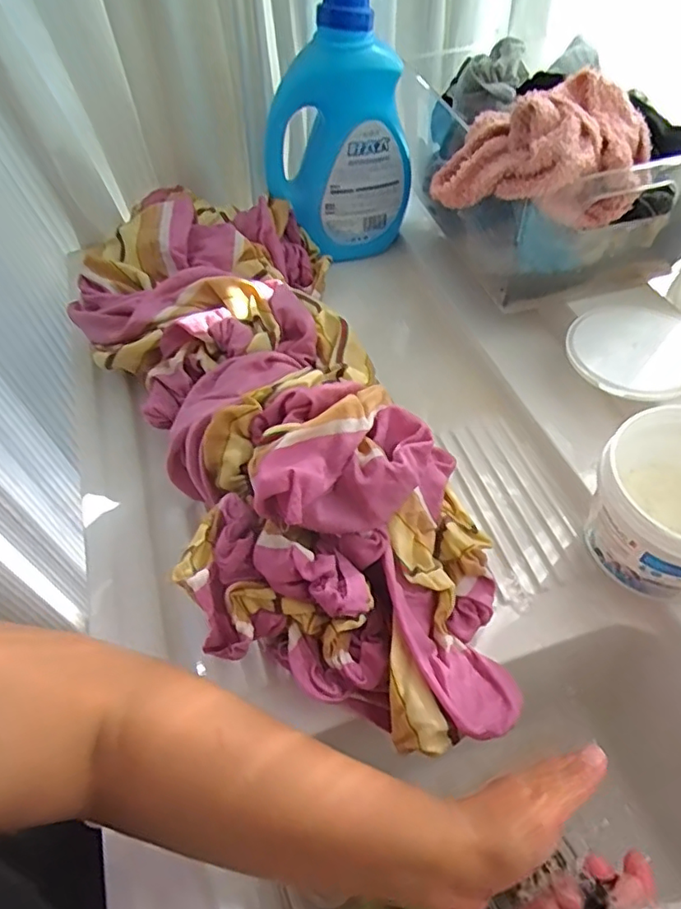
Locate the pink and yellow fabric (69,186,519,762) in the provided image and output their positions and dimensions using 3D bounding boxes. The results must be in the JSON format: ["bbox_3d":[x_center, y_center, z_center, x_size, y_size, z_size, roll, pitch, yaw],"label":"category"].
[{"bbox_3d":[-0.064,-0.045,0.503,0.234,0.138,0.581,-23,54,-11],"label":"pink and yellow fabric"}]

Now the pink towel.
[{"bbox_3d":[0.179,-0.263,0.515,0.157,0.097,0.143,22,58,21],"label":"pink towel"}]

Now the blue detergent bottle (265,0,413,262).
[{"bbox_3d":[-0.005,-0.354,0.666,0.161,0.249,0.087,5,53,10],"label":"blue detergent bottle"}]

